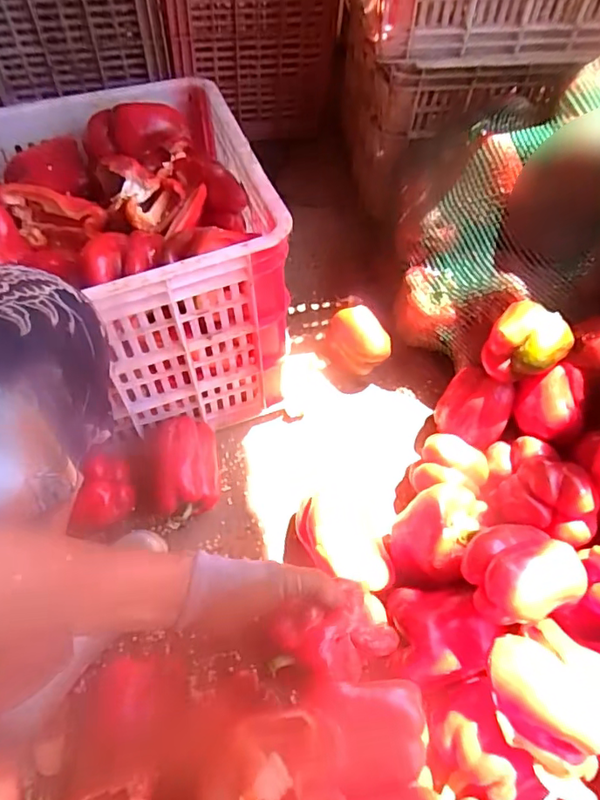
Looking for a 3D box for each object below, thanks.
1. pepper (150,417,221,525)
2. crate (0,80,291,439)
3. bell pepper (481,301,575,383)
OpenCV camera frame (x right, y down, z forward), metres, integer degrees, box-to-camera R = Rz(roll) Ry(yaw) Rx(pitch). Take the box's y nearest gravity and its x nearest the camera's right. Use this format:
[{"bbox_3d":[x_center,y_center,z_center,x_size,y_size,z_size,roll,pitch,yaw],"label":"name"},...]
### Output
[{"bbox_3d":[-0.142,0.089,0.678,0.080,0.088,0.124,-7,59,-7],"label":"pepper"},{"bbox_3d":[-0.303,-0.153,0.668,0.520,0.267,0.379,-12,60,-10],"label":"crate"},{"bbox_3d":[0.273,-0.067,0.655,0.084,0.070,0.078,34,63,17],"label":"bell pepper"}]

